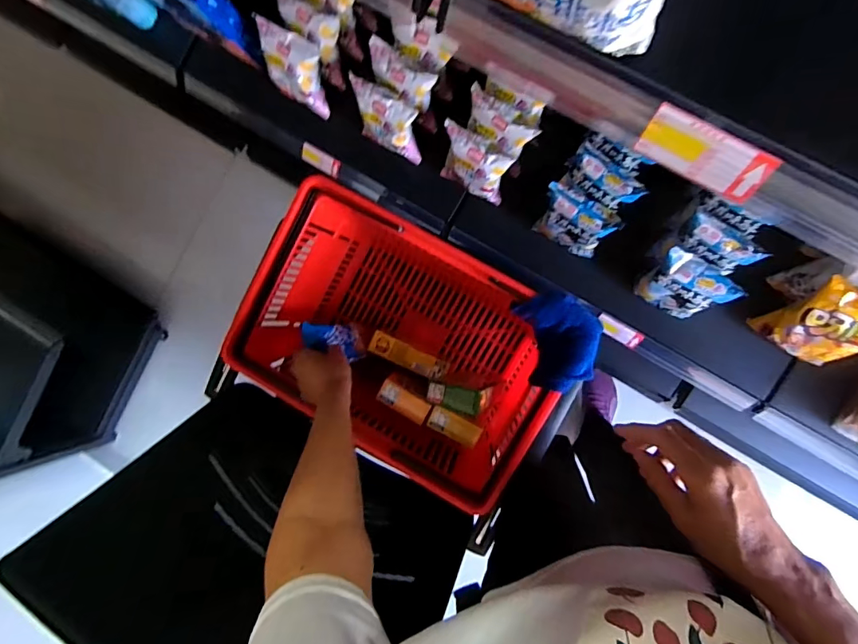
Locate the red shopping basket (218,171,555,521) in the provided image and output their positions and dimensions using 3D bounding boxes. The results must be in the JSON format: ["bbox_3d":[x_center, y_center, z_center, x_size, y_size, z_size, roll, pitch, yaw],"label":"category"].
[{"bbox_3d":[-0.034,0.026,0.813,0.477,0.259,0.321,29,95,6],"label":"red shopping basket"}]

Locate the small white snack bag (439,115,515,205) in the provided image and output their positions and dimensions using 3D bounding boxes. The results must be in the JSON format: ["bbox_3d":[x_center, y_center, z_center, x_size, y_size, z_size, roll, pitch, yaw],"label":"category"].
[{"bbox_3d":[0.084,-0.288,0.872,0.136,0.159,0.049,28,73,5],"label":"small white snack bag"}]

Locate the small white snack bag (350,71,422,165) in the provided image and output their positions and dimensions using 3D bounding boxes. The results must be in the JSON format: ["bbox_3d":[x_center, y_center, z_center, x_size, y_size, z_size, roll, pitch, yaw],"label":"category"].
[{"bbox_3d":[-0.081,-0.383,0.892,0.144,0.132,0.070,33,95,6],"label":"small white snack bag"}]

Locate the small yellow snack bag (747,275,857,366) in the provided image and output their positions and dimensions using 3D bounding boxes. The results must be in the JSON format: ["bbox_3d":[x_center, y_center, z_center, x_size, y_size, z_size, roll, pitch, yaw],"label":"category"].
[{"bbox_3d":[0.668,0.008,0.778,0.141,0.181,0.060,37,61,8],"label":"small yellow snack bag"}]

